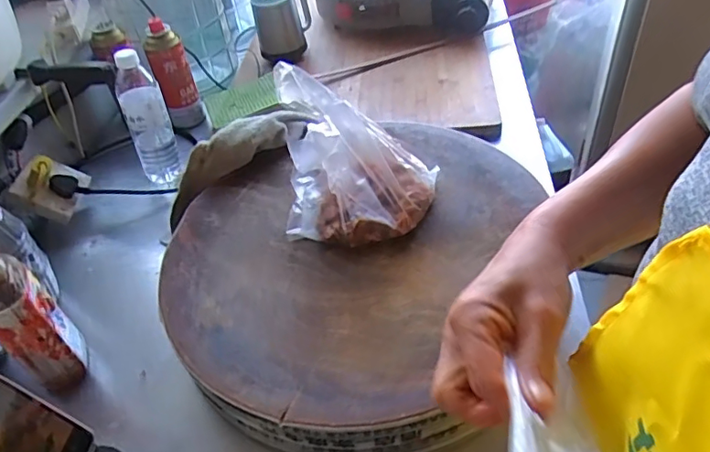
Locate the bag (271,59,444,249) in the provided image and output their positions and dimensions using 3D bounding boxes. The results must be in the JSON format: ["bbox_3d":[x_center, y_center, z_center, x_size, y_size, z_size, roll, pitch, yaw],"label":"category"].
[{"bbox_3d":[0.003,-0.080,0.610,0.175,0.188,0.113,-2,43,6],"label":"bag"}]

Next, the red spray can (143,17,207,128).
[{"bbox_3d":[-0.321,-0.262,0.966,0.064,0.191,0.058,-19,44,-12],"label":"red spray can"}]

